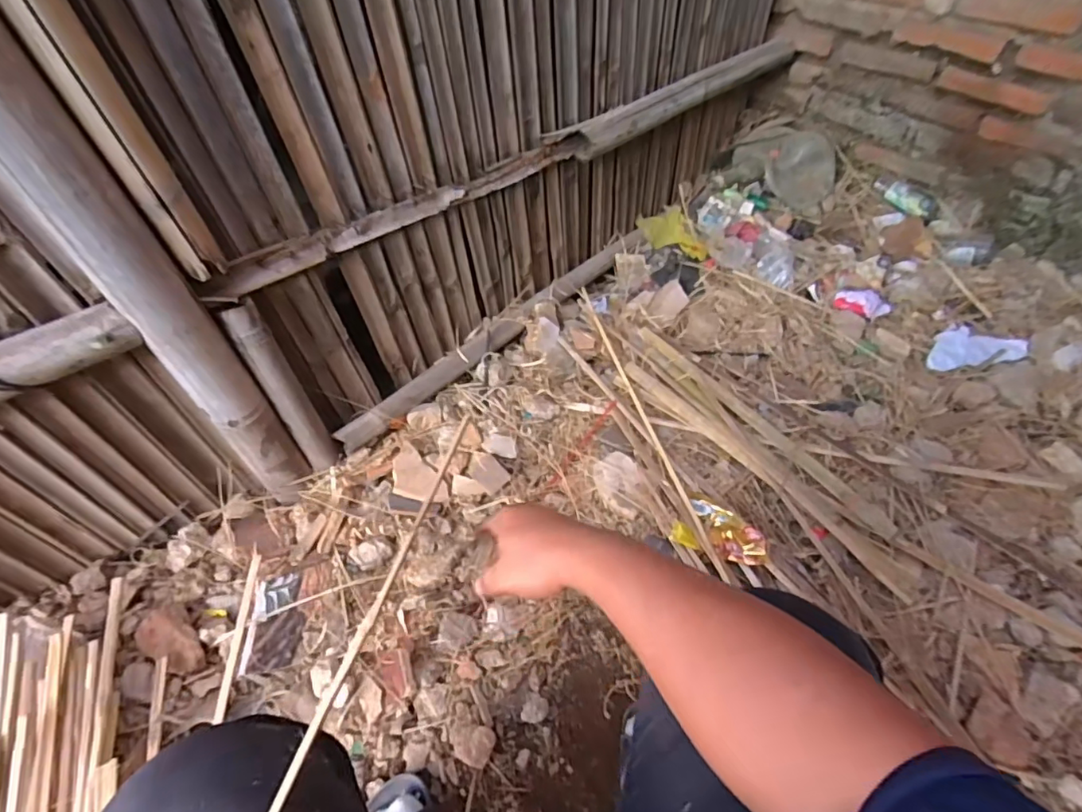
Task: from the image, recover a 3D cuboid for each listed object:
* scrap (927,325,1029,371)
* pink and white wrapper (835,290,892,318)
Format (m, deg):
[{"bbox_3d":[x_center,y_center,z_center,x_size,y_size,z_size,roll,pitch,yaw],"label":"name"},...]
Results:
[{"bbox_3d":[0.843,-0.121,1.075,0.190,0.036,0.099,-6,54,-4],"label":"scrap"},{"bbox_3d":[0.672,-0.214,1.149,0.104,0.029,0.066,29,59,20],"label":"pink and white wrapper"}]

